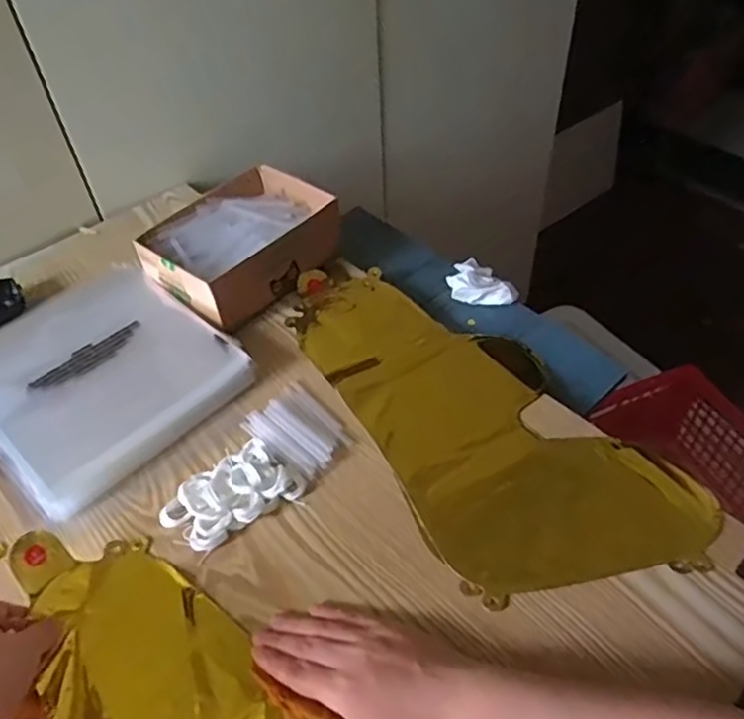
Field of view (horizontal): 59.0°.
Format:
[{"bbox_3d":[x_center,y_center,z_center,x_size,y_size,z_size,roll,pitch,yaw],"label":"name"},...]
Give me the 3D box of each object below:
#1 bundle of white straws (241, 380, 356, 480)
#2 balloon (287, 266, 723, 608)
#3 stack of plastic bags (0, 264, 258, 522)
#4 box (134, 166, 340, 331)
[{"bbox_3d":[-0.065,0.060,0.574,0.066,0.013,0.091,-33,54,-25],"label":"bundle of white straws"},{"bbox_3d":[0.090,0.030,0.591,0.208,0.012,0.404,-23,50,-17],"label":"balloon"},{"bbox_3d":[-0.261,0.012,0.620,0.228,0.029,0.212,33,57,29],"label":"stack of plastic bags"},{"bbox_3d":[-0.136,-0.120,0.704,0.138,0.068,0.188,33,57,29],"label":"box"}]

